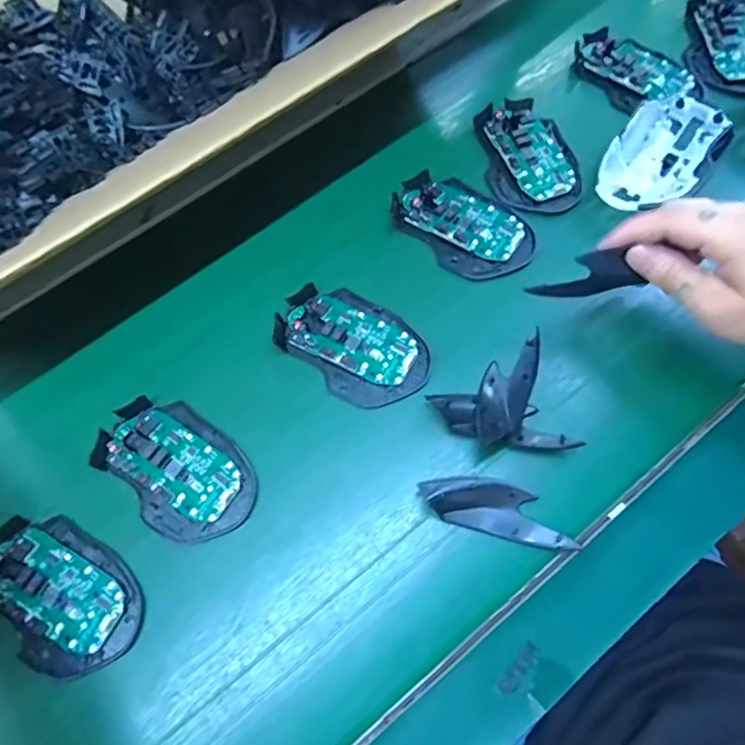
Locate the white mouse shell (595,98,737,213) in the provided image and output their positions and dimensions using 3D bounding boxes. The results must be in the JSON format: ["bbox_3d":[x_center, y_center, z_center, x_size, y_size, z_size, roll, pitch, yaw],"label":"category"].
[{"bbox_3d":[0.222,-0.166,0.418,0.068,0.041,0.108,41,76,14],"label":"white mouse shell"}]

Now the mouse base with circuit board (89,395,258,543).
[{"bbox_3d":[-0.134,0.064,0.364,0.114,0.013,0.073,33,74,12],"label":"mouse base with circuit board"}]

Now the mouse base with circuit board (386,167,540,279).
[{"bbox_3d":[0.073,-0.121,0.429,0.070,0.017,0.115,-43,75,-13],"label":"mouse base with circuit board"}]

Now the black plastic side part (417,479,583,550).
[{"bbox_3d":[0.079,0.087,0.342,0.098,0.020,0.031,15,71,7],"label":"black plastic side part"}]

